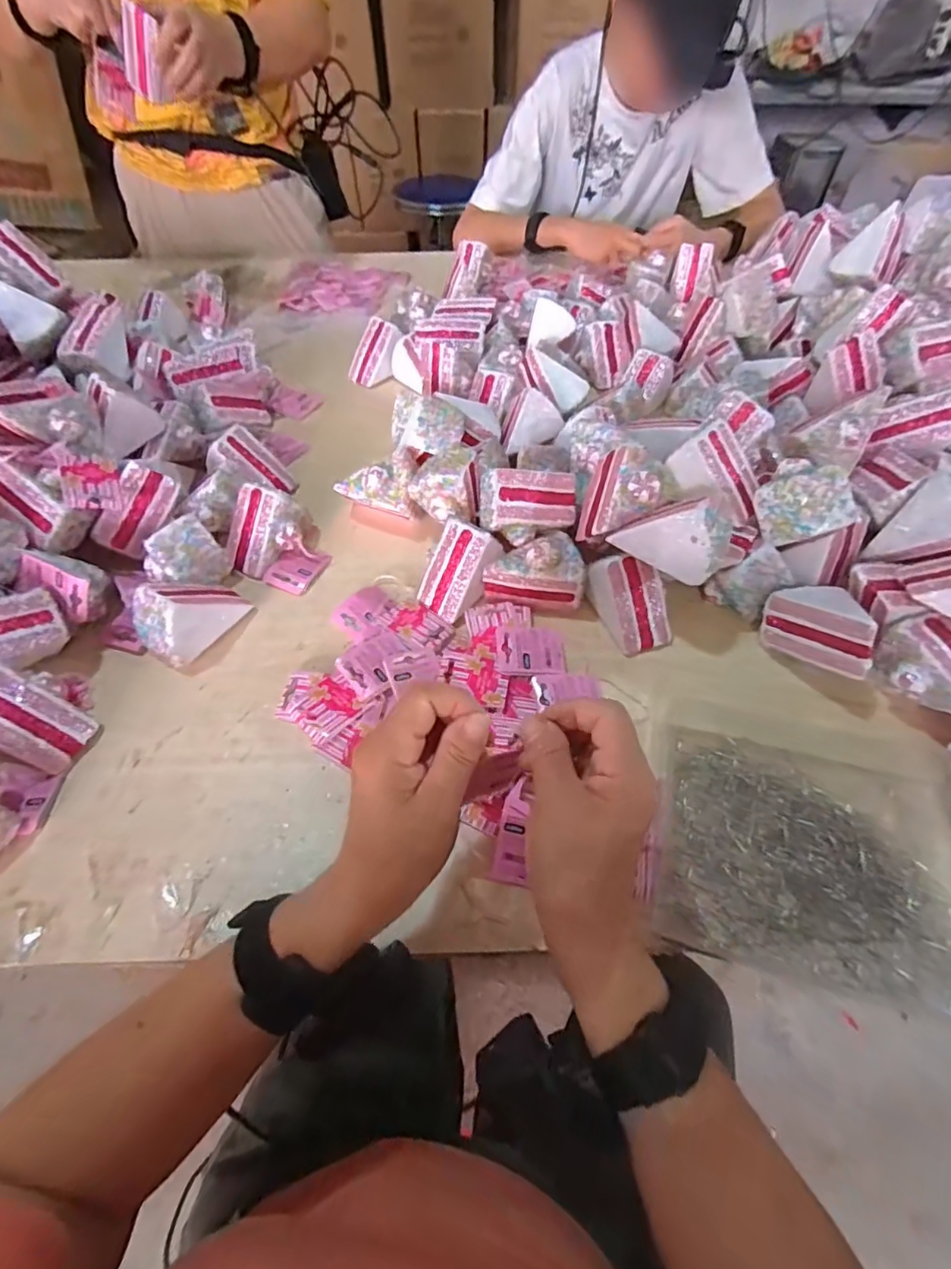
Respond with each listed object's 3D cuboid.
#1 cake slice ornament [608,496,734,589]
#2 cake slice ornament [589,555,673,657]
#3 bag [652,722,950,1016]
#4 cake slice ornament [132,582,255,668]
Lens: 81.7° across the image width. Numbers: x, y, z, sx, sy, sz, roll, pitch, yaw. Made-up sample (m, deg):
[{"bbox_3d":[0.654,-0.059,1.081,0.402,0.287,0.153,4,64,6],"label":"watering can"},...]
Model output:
[{"bbox_3d":[0.166,-0.076,0.459,0.089,0.068,0.055,-10,23,49],"label":"cake slice ornament"},{"bbox_3d":[0.142,-0.030,0.488,0.057,0.061,0.075,-15,55,-10],"label":"cake slice ornament"},{"bbox_3d":[0.229,0.151,0.381,0.194,0.021,0.152,12,54,9],"label":"bag"},{"bbox_3d":[-0.257,-0.023,0.493,0.055,0.066,0.090,31,59,21],"label":"cake slice ornament"}]

